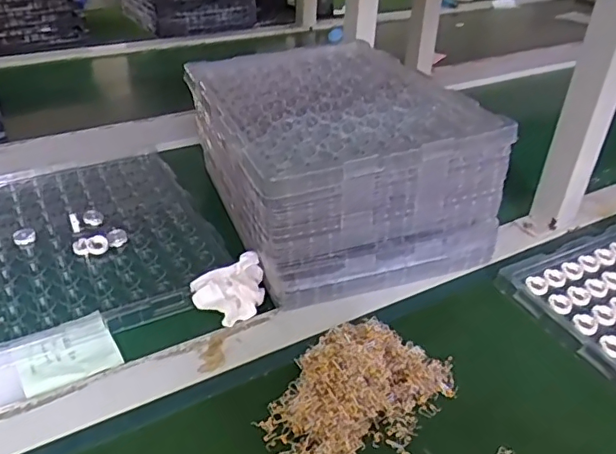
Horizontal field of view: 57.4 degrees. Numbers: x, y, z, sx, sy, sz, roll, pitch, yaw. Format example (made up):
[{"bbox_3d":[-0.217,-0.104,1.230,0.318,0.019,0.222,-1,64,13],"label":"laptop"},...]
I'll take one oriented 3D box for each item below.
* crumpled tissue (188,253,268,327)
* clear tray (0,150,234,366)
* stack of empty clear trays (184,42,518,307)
[{"bbox_3d":[-0.078,0.064,0.562,0.077,0.035,0.066,-13,37,-22],"label":"crumpled tissue"},{"bbox_3d":[-0.260,0.001,0.672,0.254,0.016,0.354,-15,38,-25],"label":"clear tray"},{"bbox_3d":[0.019,-0.092,0.681,0.261,0.171,0.348,-10,36,-19],"label":"stack of empty clear trays"}]

